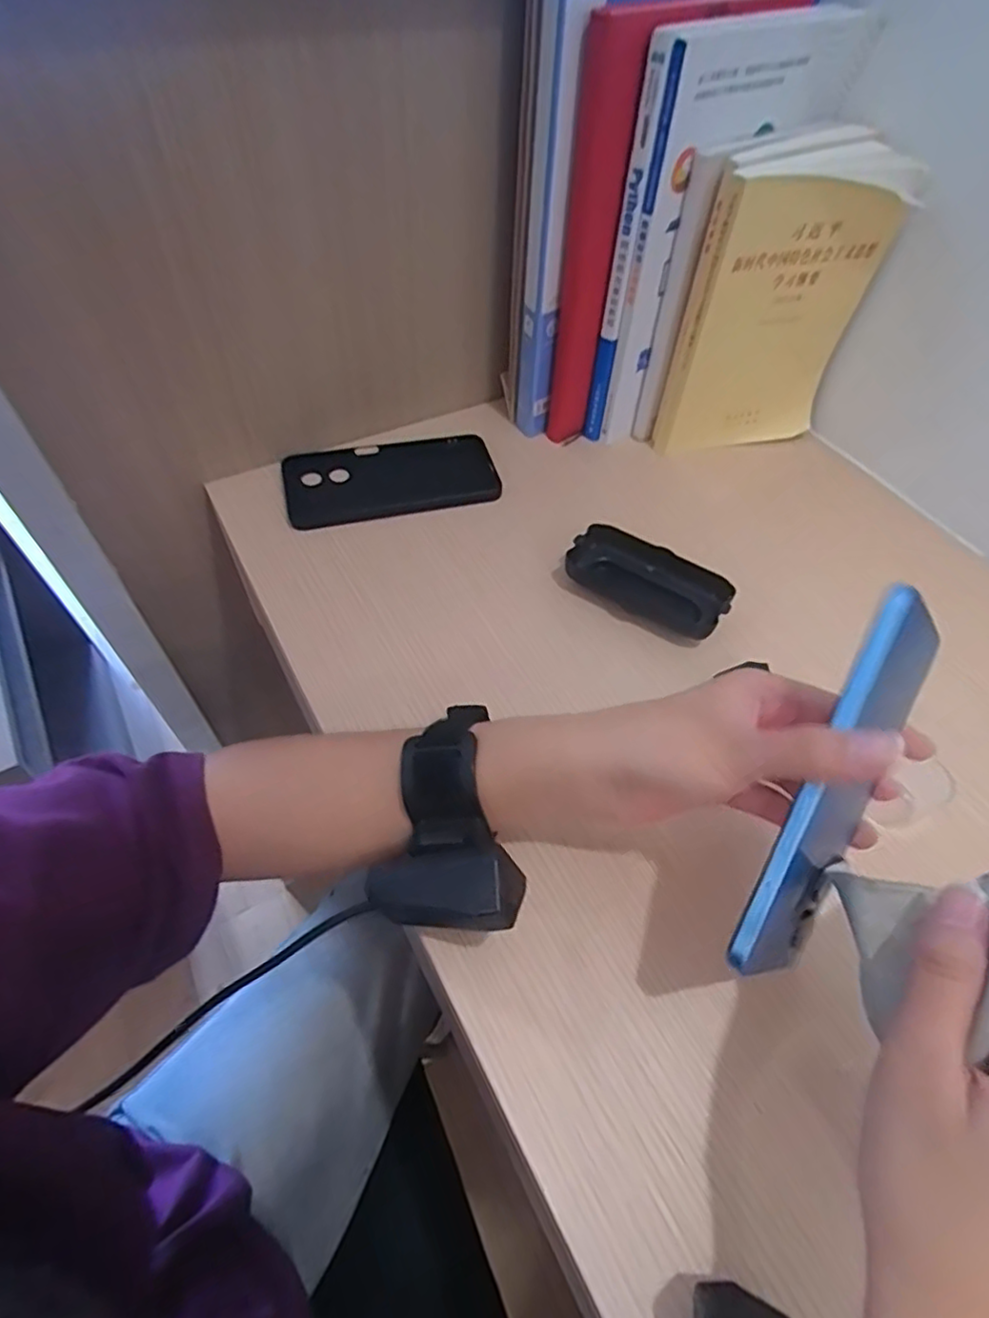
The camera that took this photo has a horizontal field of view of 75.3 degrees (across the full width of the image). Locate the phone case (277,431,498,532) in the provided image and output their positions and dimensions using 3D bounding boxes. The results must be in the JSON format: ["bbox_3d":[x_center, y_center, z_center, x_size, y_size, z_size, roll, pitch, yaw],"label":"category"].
[{"bbox_3d":[-0.081,-0.143,0.513,0.165,0.016,0.078,-12,58,-13],"label":"phone case"}]

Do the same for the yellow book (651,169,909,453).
[{"bbox_3d":[0.211,-0.251,0.489,0.139,0.198,0.022,-9,55,-10],"label":"yellow book"}]

